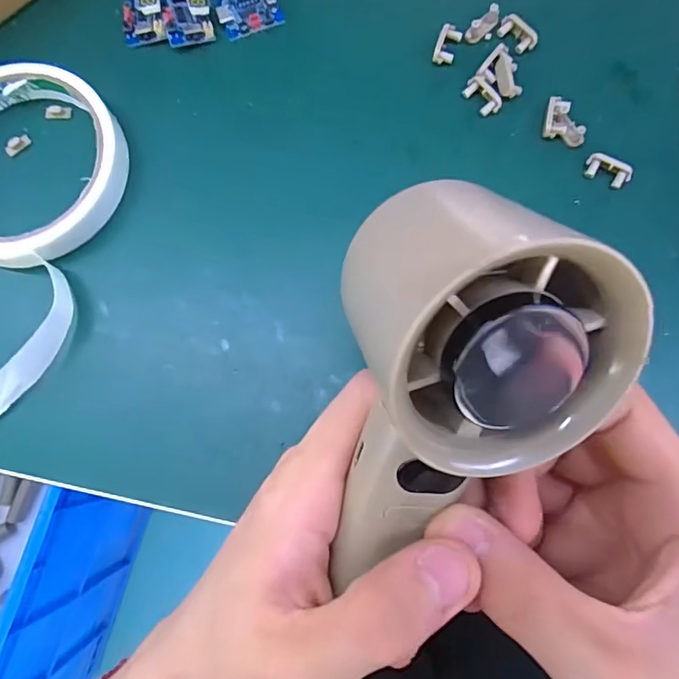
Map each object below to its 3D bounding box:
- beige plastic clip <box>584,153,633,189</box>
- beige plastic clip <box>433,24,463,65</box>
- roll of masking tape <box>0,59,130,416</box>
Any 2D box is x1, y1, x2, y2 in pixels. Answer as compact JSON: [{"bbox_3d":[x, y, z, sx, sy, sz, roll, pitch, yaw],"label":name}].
[{"bbox_3d":[0.118,-0.074,0.221,0.019,0.008,0.009,26,81,7],"label":"beige plastic clip"},{"bbox_3d":[0.051,-0.138,0.234,0.010,0.006,0.018,22,83,5],"label":"beige plastic clip"},{"bbox_3d":[-0.154,-0.034,0.223,0.090,0.019,0.180,16,80,5],"label":"roll of masking tape"}]

